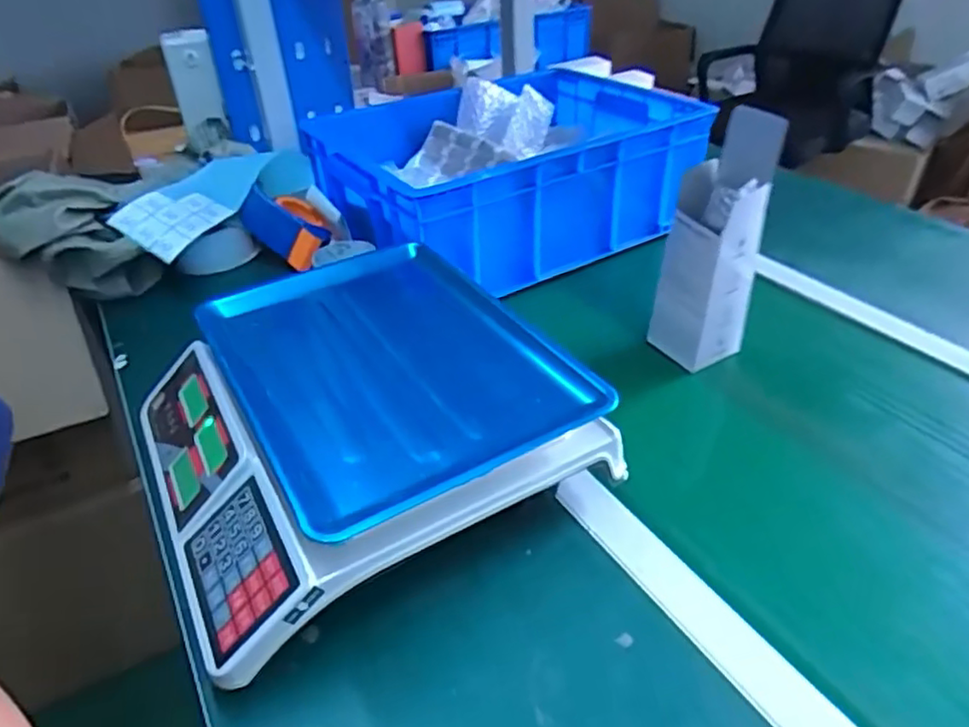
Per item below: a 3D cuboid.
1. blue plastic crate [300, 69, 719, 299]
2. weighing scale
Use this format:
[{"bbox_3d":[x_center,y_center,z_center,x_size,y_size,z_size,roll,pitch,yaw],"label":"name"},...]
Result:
[{"bbox_3d":[0.024,-0.254,0.921,0.446,0.161,0.330,-25,41,-29],"label":"blue plastic crate"},{"bbox_3d":[-0.112,0.035,0.563,0.331,0.099,0.332,-22,39,-25],"label":"weighing scale"}]

